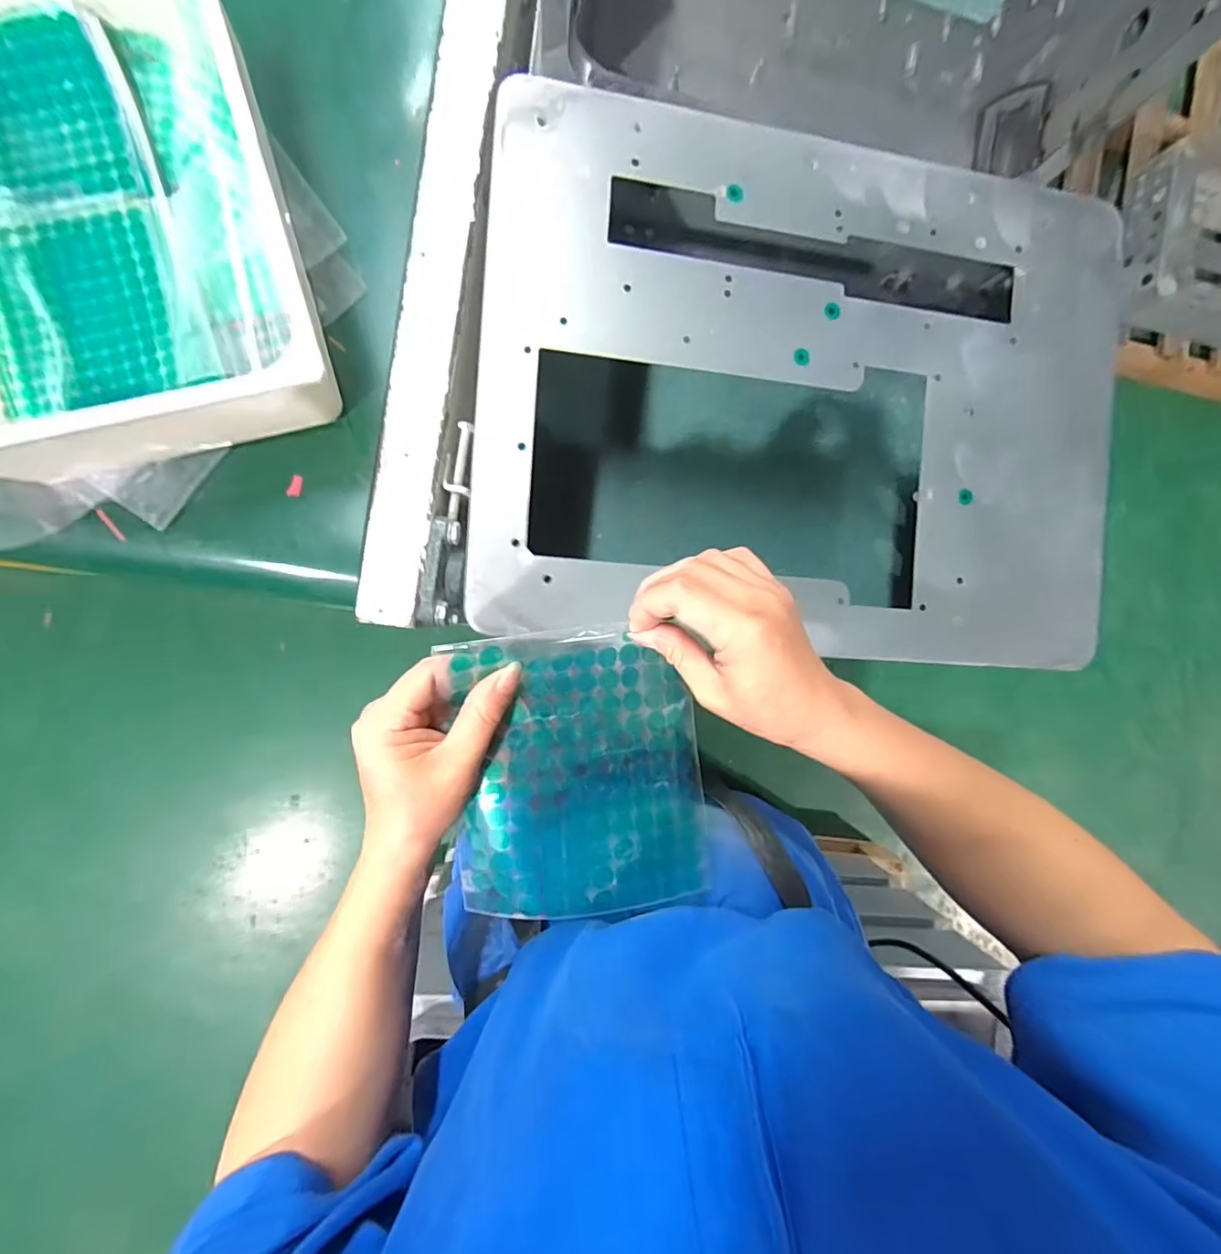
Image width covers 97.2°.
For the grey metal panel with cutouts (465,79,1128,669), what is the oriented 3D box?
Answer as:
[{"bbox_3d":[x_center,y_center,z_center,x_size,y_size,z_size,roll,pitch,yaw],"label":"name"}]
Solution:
[{"bbox_3d":[0.145,-0.161,0.365,0.448,0.014,0.358,3,91,-8],"label":"grey metal panel with cutouts"}]

